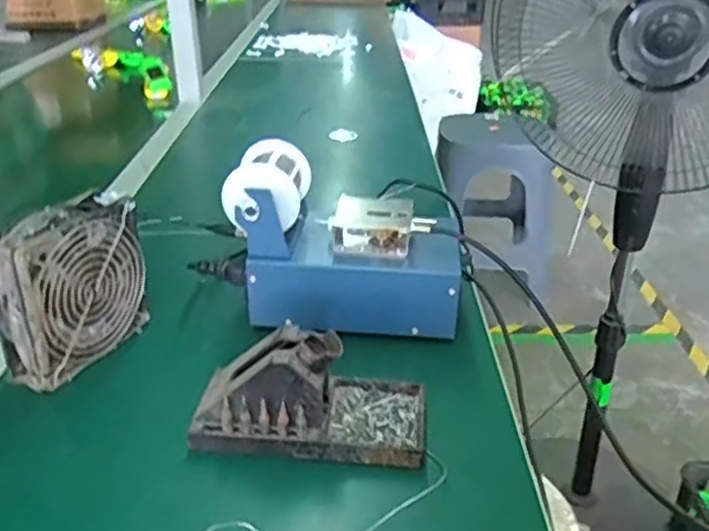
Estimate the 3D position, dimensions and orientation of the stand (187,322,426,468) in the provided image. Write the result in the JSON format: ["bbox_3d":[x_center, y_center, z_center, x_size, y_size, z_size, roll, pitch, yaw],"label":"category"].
[{"bbox_3d":[-0.030,0.086,0.483,0.156,0.072,0.077,2,28,5],"label":"stand"}]

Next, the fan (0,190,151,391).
[{"bbox_3d":[-0.224,0.019,0.549,0.045,0.128,0.124,12,30,22],"label":"fan"}]

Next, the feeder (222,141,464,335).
[{"bbox_3d":[-0.006,-0.021,0.613,0.192,0.139,0.106,2,28,5],"label":"feeder"}]

